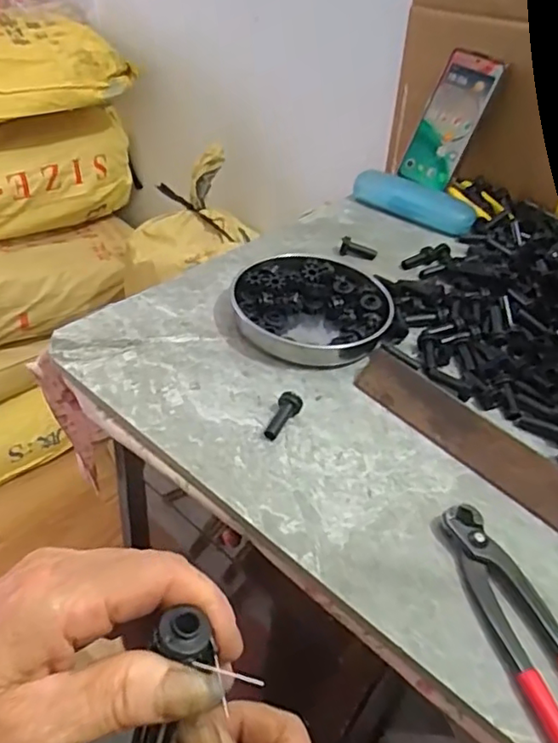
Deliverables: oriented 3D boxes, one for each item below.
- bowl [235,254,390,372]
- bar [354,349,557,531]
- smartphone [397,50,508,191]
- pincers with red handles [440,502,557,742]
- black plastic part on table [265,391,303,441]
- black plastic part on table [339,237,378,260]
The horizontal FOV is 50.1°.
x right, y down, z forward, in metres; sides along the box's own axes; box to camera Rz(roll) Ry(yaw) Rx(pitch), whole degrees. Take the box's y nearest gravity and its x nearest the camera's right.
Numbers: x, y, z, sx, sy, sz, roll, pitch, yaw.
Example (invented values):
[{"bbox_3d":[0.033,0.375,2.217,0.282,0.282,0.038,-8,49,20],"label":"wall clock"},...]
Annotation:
[{"bbox_3d":[0.028,-0.059,0.531,0.133,0.024,0.136,-1,42,-10],"label":"bowl"},{"bbox_3d":[0.133,0.045,0.435,0.179,0.037,0.005,38,11,28],"label":"bar"},{"bbox_3d":[0.219,-0.321,0.768,0.072,0.159,0.016,35,22,27],"label":"smartphone"},{"bbox_3d":[0.148,0.161,0.324,0.042,0.014,0.198,-8,44,-17],"label":"pincers with red handles"},{"bbox_3d":[0.003,0.033,0.435,0.016,0.016,0.039,19,43,13],"label":"black plastic part on table"},{"bbox_3d":[0.084,-0.130,0.631,0.038,0.013,0.017,13,43,5],"label":"black plastic part on table"}]

